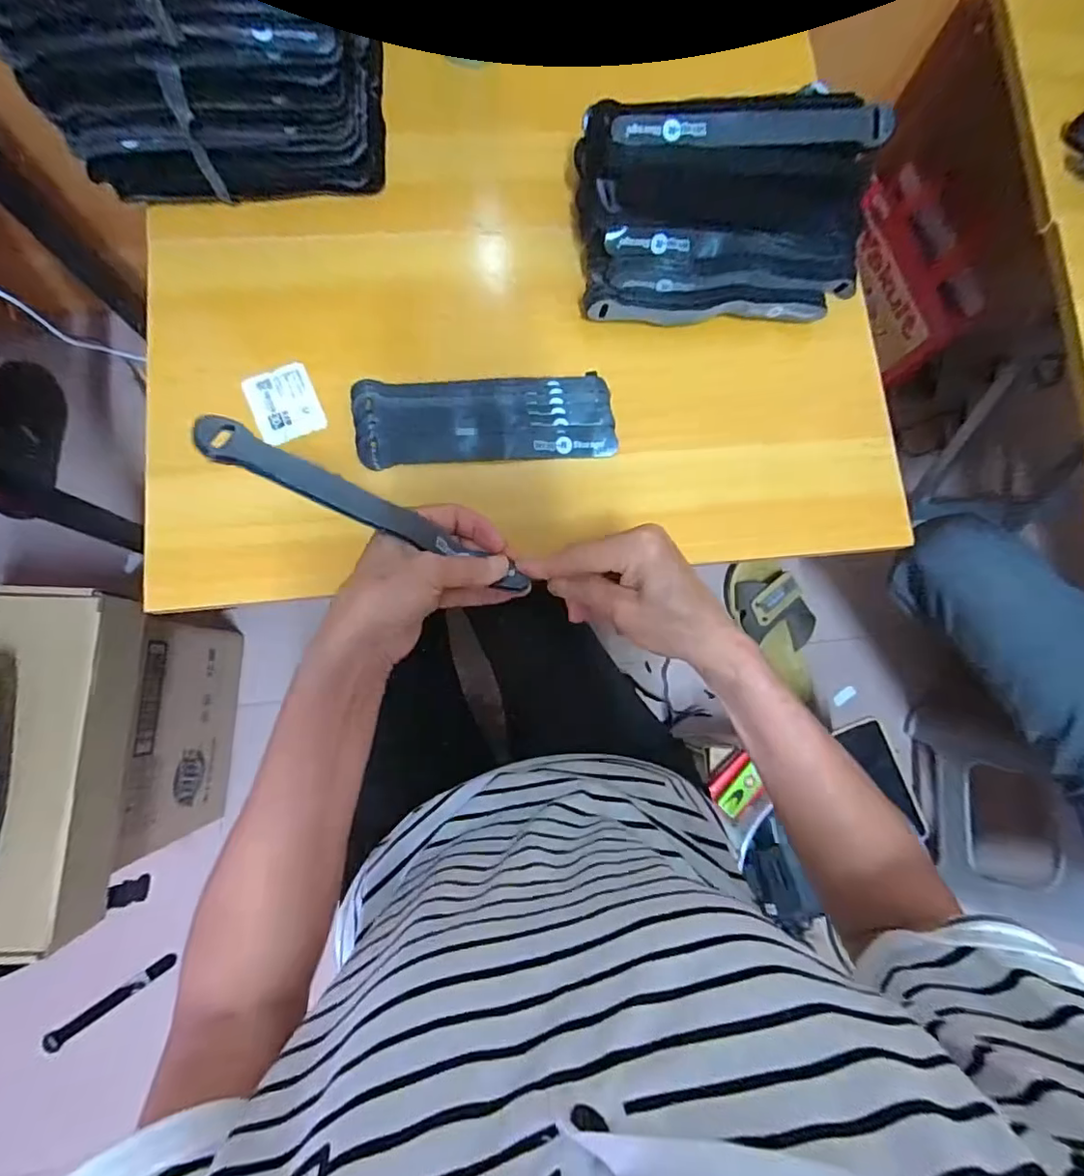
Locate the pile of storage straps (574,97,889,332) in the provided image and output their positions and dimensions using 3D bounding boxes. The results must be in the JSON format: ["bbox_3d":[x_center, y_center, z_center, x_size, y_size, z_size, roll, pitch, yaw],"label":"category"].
[{"bbox_3d":[0.139,-0.295,0.434,0.213,0.107,0.144,-2,83,-5],"label":"pile of storage straps"}]

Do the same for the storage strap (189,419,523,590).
[{"bbox_3d":[-0.093,-0.042,0.315,0.194,0.016,0.021,25,81,-20],"label":"storage strap"}]

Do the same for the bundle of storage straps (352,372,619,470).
[{"bbox_3d":[-0.043,-0.132,0.436,0.199,0.019,0.065,-5,83,-6],"label":"bundle of storage straps"}]

